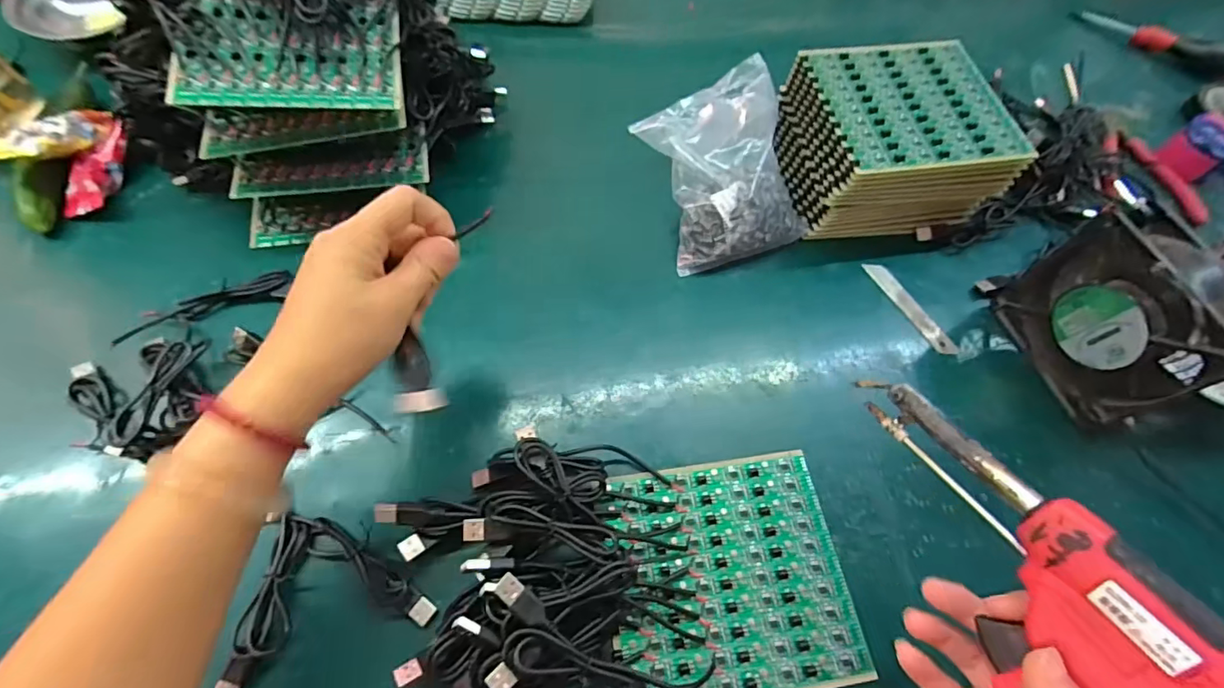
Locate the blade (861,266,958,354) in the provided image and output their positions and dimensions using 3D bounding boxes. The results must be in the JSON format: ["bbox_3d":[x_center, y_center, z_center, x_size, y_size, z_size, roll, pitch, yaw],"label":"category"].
[{"bbox_3d":[0.250,-0.031,0.441,0.017,0.007,0.098,-27,68,-5],"label":"blade"}]

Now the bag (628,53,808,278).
[{"bbox_3d":[0.095,-0.151,0.451,0.124,0.067,0.149,-19,68,-12],"label":"bag"}]

